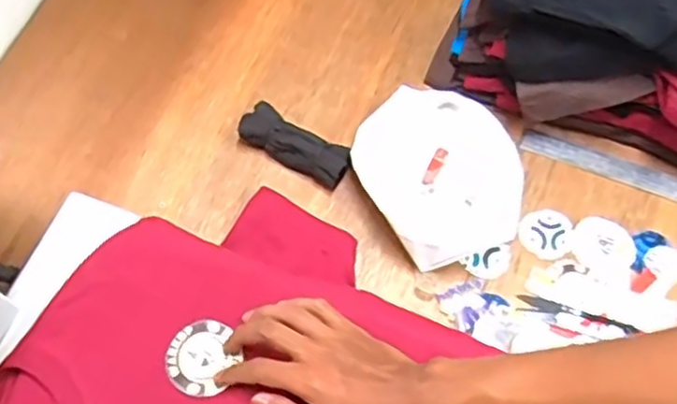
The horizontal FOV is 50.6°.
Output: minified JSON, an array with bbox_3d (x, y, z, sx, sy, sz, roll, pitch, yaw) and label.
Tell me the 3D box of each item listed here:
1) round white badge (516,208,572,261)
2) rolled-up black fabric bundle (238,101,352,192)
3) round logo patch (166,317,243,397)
[{"bbox_3d":[0.223,0.033,0.767,0.054,0.005,0.056,0,65,-1],"label":"round white badge"},{"bbox_3d":[-0.047,-0.062,0.783,0.125,0.030,0.043,27,68,11],"label":"rolled-up black fabric bundle"},{"bbox_3d":[-0.114,0.129,0.600,0.058,0.005,0.062,1,65,-2],"label":"round logo patch"}]

